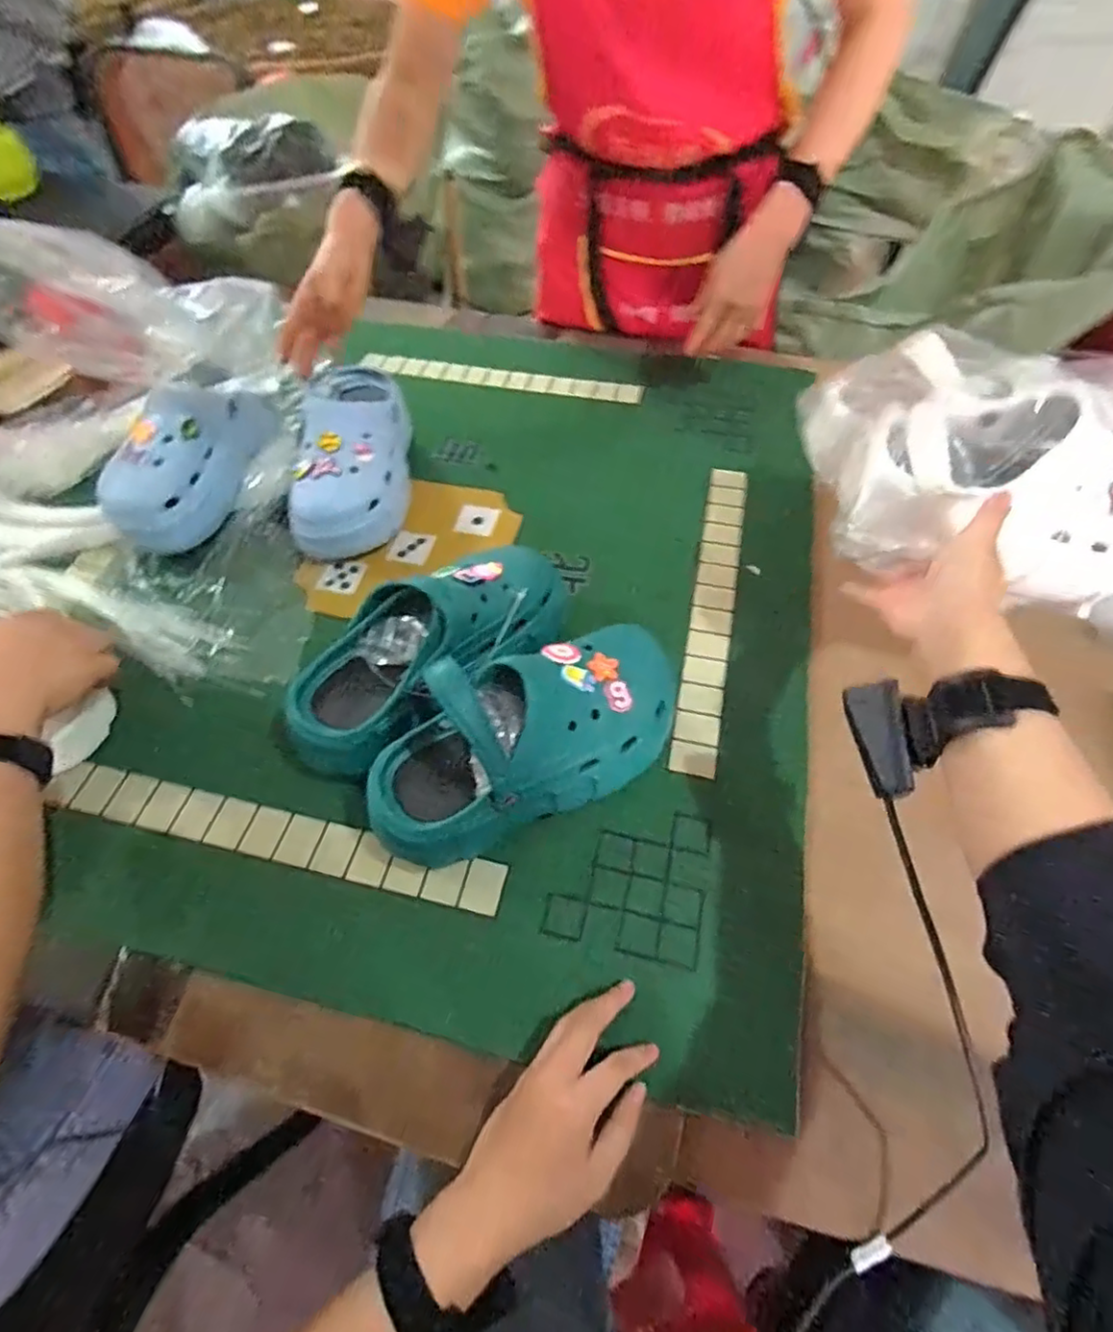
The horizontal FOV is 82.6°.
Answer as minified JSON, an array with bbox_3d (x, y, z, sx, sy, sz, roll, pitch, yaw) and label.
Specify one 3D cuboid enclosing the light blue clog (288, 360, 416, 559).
[{"bbox_3d":[-0.229,-0.245,0.717,0.122,0.103,0.245,-5,56,-6],"label":"light blue clog"}]

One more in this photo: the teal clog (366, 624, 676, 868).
[{"bbox_3d":[-0.018,0.057,0.488,0.251,0.139,0.101,-26,61,-18],"label":"teal clog"}]

